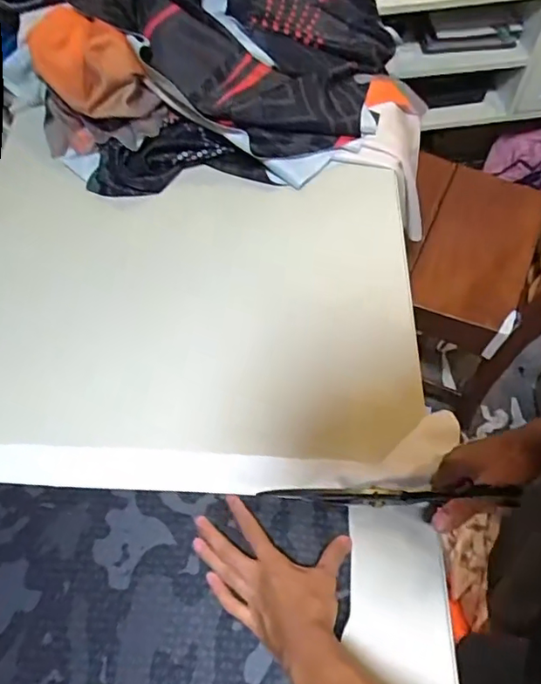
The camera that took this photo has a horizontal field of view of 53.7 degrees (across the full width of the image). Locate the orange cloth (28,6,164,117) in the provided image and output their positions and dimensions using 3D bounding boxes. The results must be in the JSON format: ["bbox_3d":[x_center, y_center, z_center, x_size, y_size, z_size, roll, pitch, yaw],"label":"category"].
[{"bbox_3d":[-0.264,-0.391,0.750,0.203,0.078,0.107,36,69,19],"label":"orange cloth"}]

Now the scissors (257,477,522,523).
[{"bbox_3d":[0.110,0.152,0.521,0.237,0.064,0.020,-4,60,19],"label":"scissors"}]

